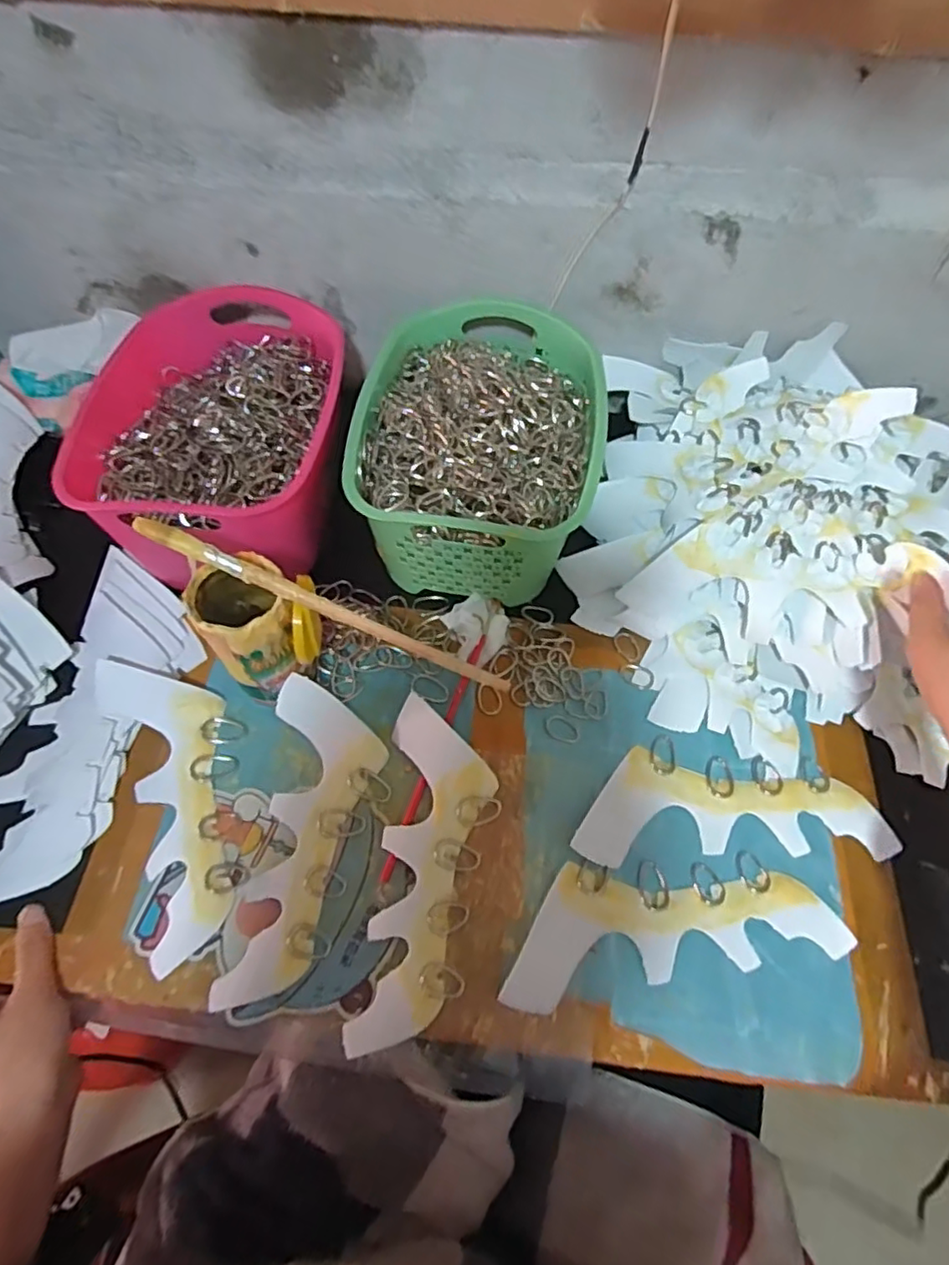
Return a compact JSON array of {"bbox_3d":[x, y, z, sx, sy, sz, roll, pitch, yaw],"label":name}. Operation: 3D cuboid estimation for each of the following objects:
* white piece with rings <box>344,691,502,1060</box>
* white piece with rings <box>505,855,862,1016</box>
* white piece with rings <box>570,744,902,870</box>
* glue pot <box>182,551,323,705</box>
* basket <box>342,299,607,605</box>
[{"bbox_3d":[-0.029,0.162,0.449,0.078,0.015,0.227,5,60,2],"label":"white piece with rings"},{"bbox_3d":[0.136,0.201,0.434,0.230,0.010,0.082,-3,60,-3],"label":"white piece with rings"},{"bbox_3d":[0.193,0.137,0.472,0.229,0.009,0.084,5,60,2],"label":"white piece with rings"},{"bbox_3d":[-0.158,0.000,0.476,0.081,0.115,0.076,40,66,20],"label":"glue pot"},{"bbox_3d":[0.005,-0.163,0.576,0.196,0.120,0.259,7,60,3],"label":"basket"}]

